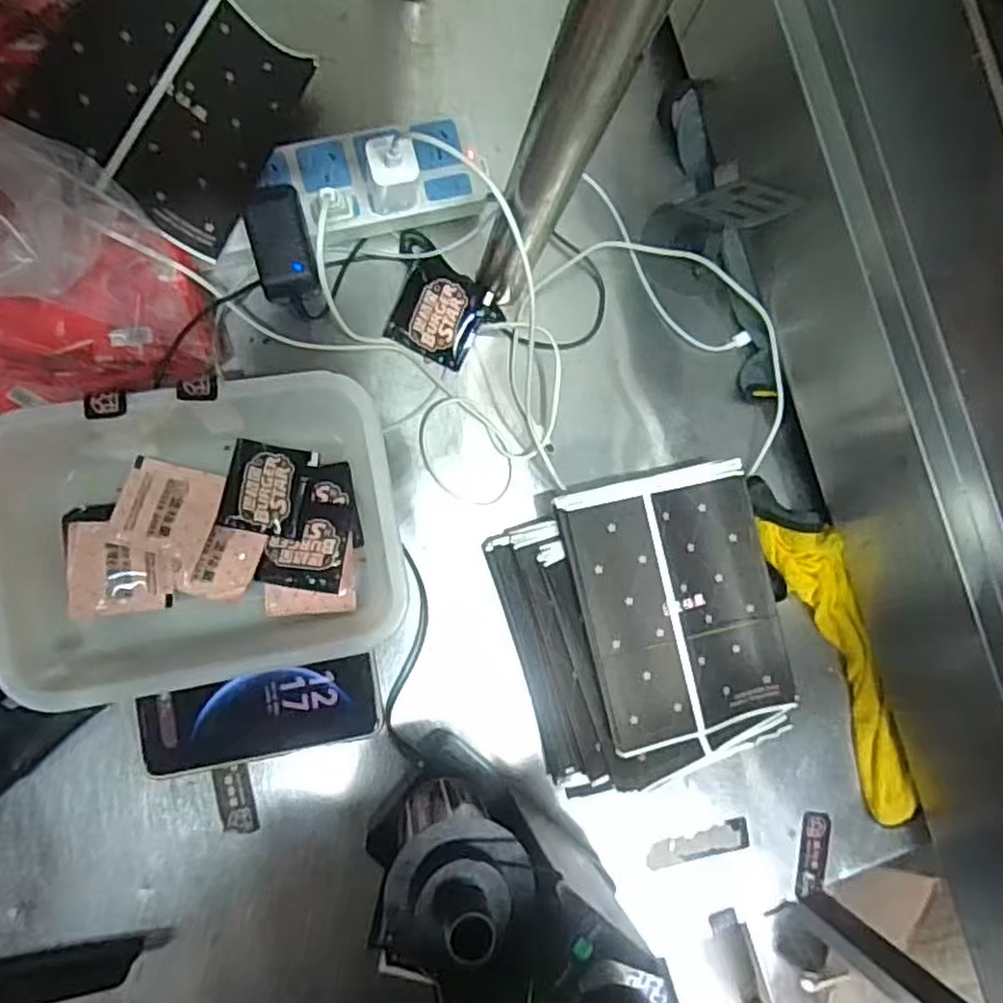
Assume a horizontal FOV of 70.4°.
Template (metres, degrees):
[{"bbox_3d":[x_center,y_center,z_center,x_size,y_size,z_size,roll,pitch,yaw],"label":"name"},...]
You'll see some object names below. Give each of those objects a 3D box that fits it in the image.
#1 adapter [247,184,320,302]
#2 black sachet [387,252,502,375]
[{"bbox_3d":[-0.149,-0.174,0.489,0.039,0.039,0.069,-10,88,-10],"label":"adapter"},{"bbox_3d":[-0.043,-0.143,0.540,0.073,0.015,0.070,25,82,-7],"label":"black sachet"}]

